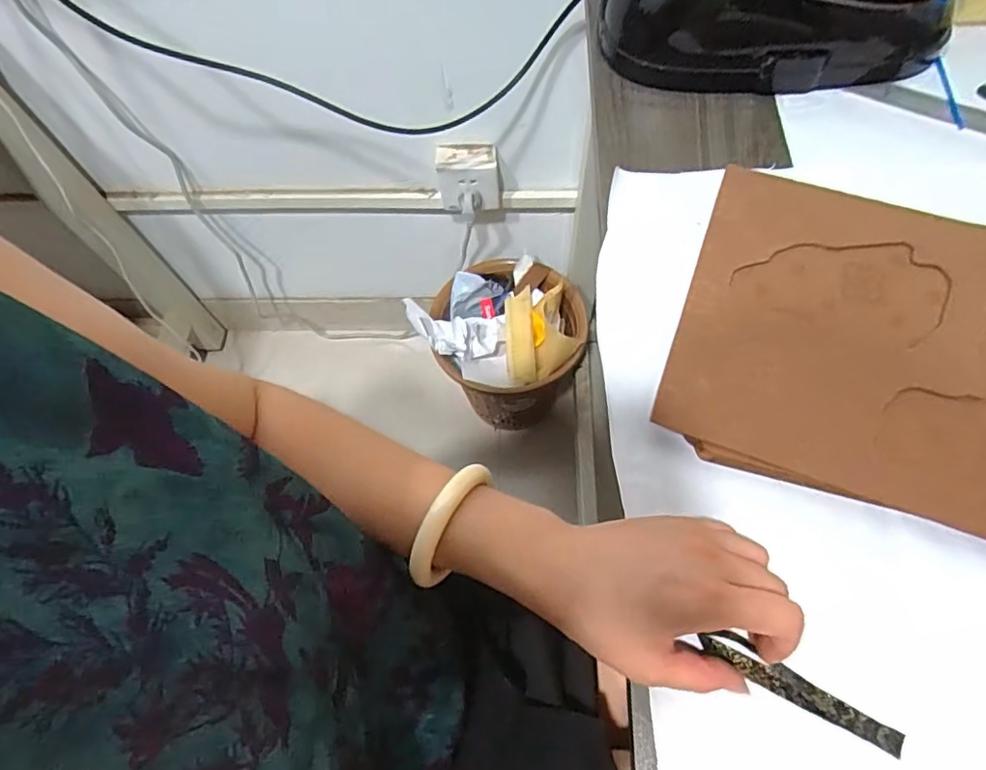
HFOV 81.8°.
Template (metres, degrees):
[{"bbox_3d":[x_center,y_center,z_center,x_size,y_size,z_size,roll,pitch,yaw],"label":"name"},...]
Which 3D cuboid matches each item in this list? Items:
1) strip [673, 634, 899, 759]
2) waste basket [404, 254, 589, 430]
[{"bbox_3d":[0.170,0.170,0.317,0.104,0.006,0.016,27,84,19],"label":"strip"},{"bbox_3d":[0.018,-0.062,1.021,0.268,0.269,0.240,9,65,7],"label":"waste basket"}]

